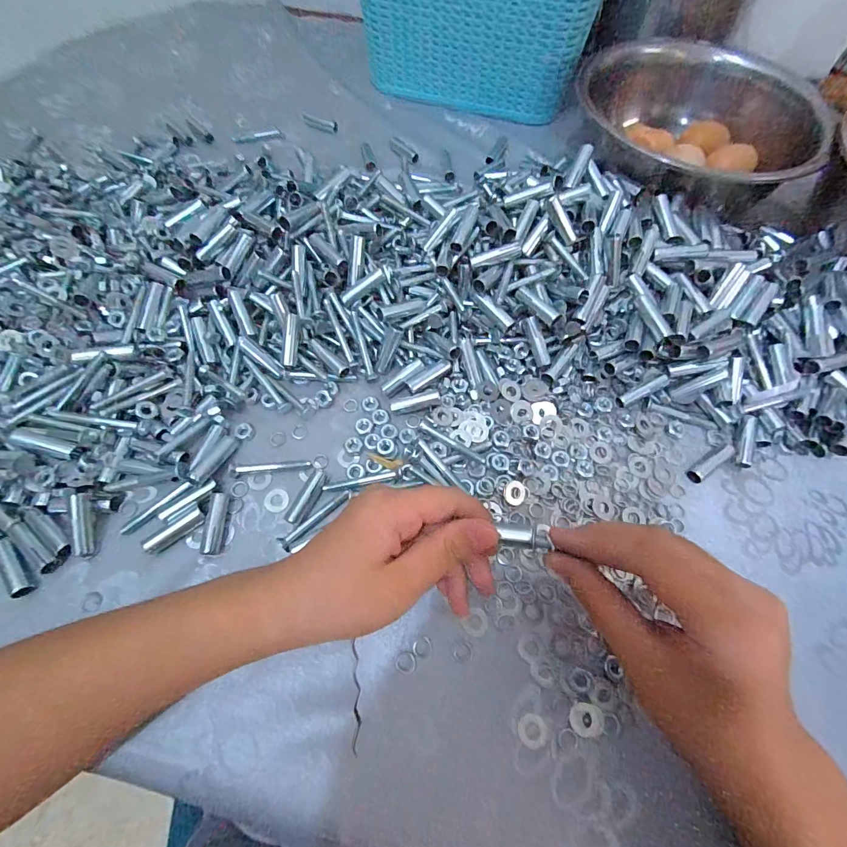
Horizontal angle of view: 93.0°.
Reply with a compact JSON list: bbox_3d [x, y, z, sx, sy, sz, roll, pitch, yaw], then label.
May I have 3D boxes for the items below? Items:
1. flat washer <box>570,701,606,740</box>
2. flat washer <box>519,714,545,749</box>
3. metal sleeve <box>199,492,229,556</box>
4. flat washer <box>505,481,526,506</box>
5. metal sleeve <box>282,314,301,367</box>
[{"bbox_3d":[0.093,0.168,0.228,0.019,0.004,0.016,16,64,5],"label":"flat washer"},{"bbox_3d":[0.061,0.171,0.223,0.016,0.004,0.016,15,65,5],"label":"flat washer"},{"bbox_3d":[-0.139,0.066,0.266,0.012,0.009,0.040,-2,65,-2],"label":"metal sleeve"},{"bbox_3d":[0.064,0.049,0.281,0.014,0.004,0.017,28,67,11],"label":"flat washer"},{"bbox_3d":[-0.102,-0.065,0.311,0.010,0.009,0.041,4,83,1],"label":"metal sleeve"}]

